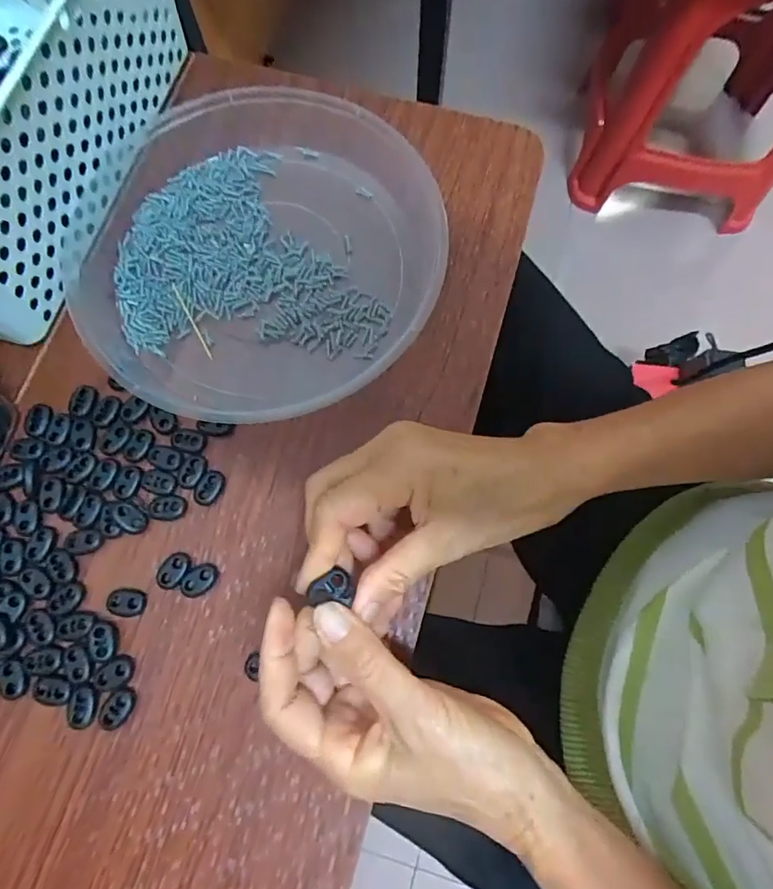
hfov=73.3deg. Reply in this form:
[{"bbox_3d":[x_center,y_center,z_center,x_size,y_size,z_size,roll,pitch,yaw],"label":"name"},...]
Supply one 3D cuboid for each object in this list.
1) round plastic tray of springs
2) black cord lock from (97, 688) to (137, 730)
[{"bbox_3d":[-0.088,-0.123,0.341,0.235,0.033,0.226,0,75,0],"label":"round plastic tray of springs"},{"bbox_3d":[-0.148,0.145,0.286,0.014,0.006,0.021,31,77,8],"label":"black cord lock"}]

